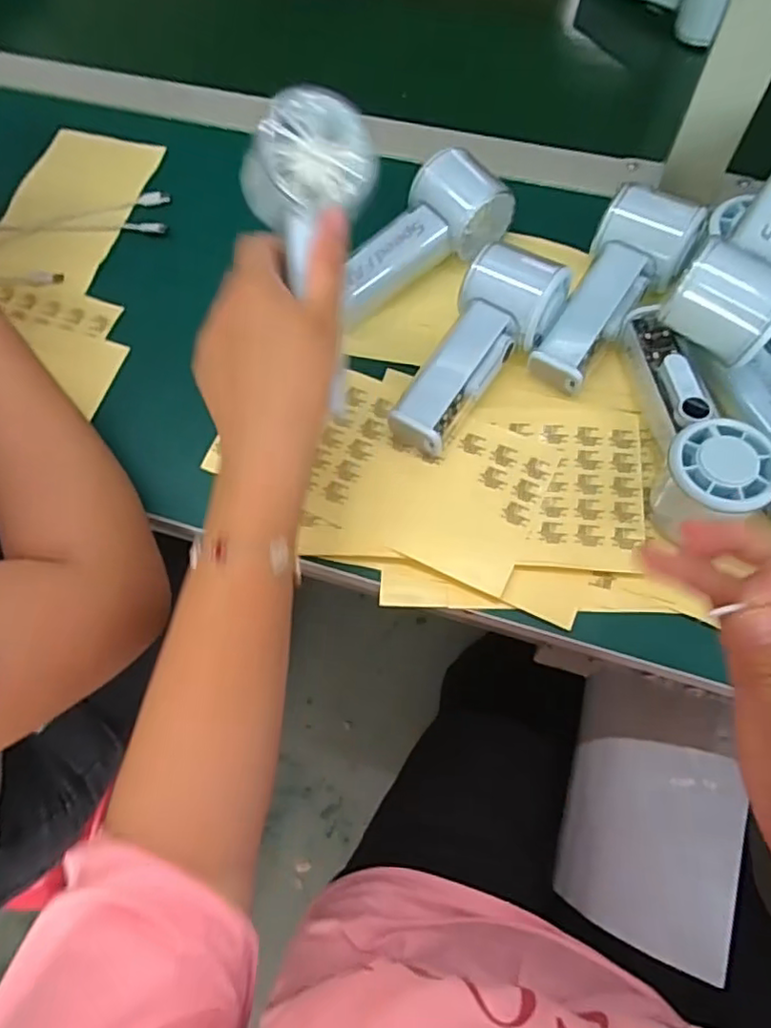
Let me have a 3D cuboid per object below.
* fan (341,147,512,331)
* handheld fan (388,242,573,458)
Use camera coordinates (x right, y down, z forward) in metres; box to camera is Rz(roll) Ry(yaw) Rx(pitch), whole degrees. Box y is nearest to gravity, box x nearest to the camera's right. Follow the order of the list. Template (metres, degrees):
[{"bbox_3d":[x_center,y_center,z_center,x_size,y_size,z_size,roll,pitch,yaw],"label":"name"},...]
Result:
[{"bbox_3d":[0.022,-0.189,0.451,0.063,0.055,0.147,41,75,17],"label":"fan"},{"bbox_3d":[0.060,-0.105,0.410,0.066,0.052,0.143,26,71,13],"label":"handheld fan"}]

